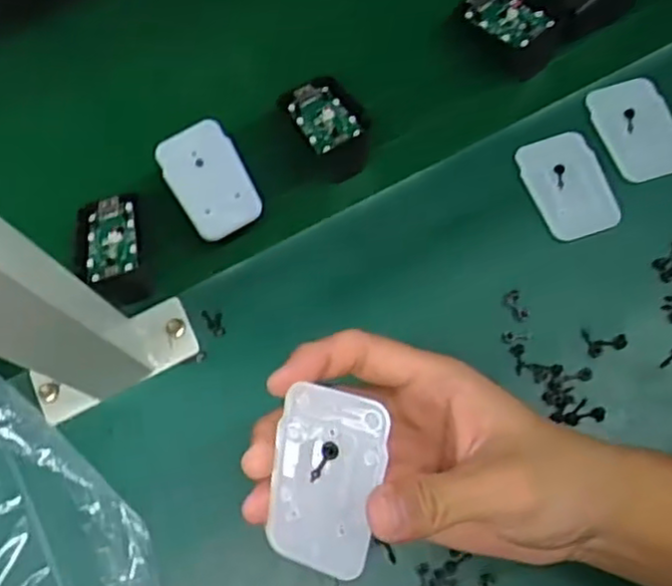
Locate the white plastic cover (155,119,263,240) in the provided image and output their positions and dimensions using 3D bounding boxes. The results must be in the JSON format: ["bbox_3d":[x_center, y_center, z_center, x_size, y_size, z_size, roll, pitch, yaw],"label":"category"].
[{"bbox_3d":[-0.079,-0.071,0.446,0.046,0.004,0.070,-29,88,-9],"label":"white plastic cover"}]

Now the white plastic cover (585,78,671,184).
[{"bbox_3d":[0.190,-0.103,0.446,0.044,0.009,0.066,-16,71,4],"label":"white plastic cover"}]

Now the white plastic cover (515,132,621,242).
[{"bbox_3d":[0.145,-0.069,0.448,0.045,0.006,0.070,-19,65,9],"label":"white plastic cover"}]

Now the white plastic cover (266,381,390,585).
[{"bbox_3d":[-0.003,0.071,0.269,0.042,0.004,0.069,13,96,27],"label":"white plastic cover"}]

